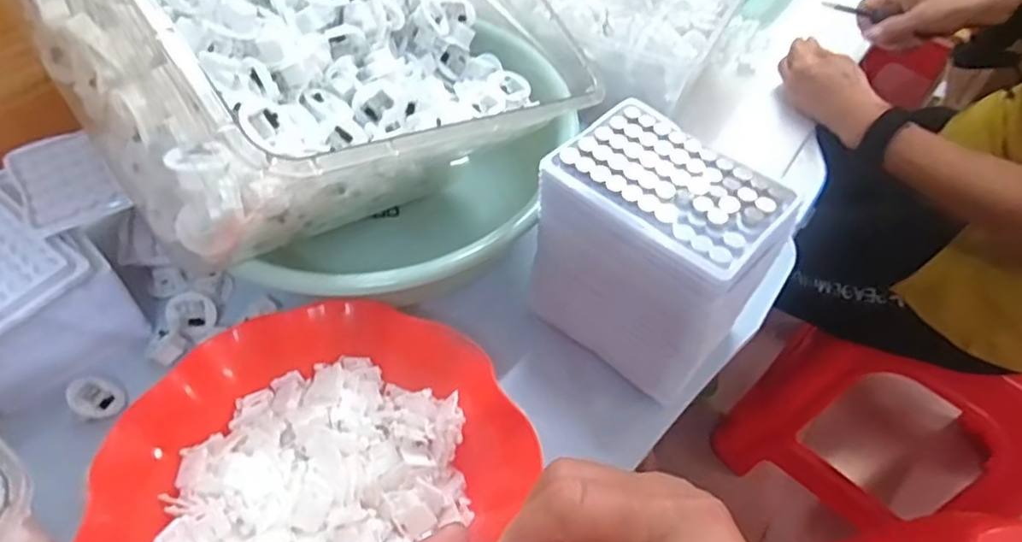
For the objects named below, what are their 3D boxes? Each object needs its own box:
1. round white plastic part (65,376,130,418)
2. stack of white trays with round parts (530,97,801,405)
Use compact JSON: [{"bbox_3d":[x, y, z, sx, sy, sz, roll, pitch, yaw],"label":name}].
[{"bbox_3d":[-0.270,0.082,0.411,0.033,0.008,0.033,39,26,-23],"label":"round white plastic part"},{"bbox_3d":[0.091,-0.012,0.416,0.133,0.130,0.094,35,57,22],"label":"stack of white trays with round parts"}]

